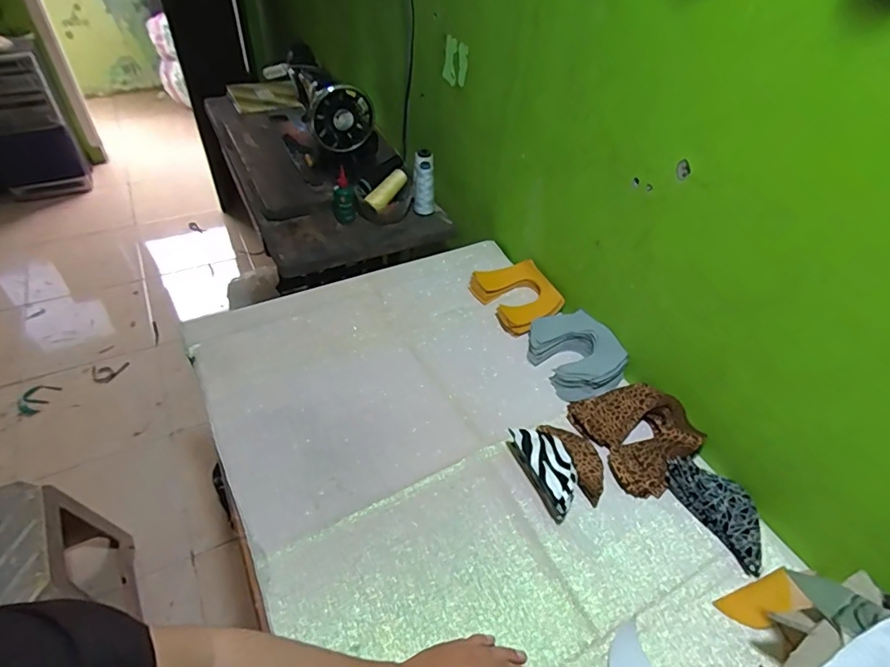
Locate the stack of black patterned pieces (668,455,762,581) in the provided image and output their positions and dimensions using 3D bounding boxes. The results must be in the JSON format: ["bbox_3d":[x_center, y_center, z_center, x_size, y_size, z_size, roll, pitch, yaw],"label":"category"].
[{"bbox_3d":[0.361,0.227,0.658,0.074,0.037,0.150,-22,51,-24],"label":"stack of black patterned pieces"}]

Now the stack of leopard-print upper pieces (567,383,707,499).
[{"bbox_3d":[0.279,0.139,0.726,0.137,0.055,0.164,-16,49,-19],"label":"stack of leopard-print upper pieces"}]

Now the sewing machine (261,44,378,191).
[{"bbox_3d":[-0.297,-0.530,1.201,0.169,0.210,0.359,-18,50,-21],"label":"sewing machine"}]

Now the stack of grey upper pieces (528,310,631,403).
[{"bbox_3d":[0.211,0.031,0.824,0.121,0.053,0.160,-20,50,-22],"label":"stack of grey upper pieces"}]

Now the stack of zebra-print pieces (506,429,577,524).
[{"bbox_3d":[0.136,0.180,0.673,0.054,0.053,0.127,-14,48,-18],"label":"stack of zebra-print pieces"}]

